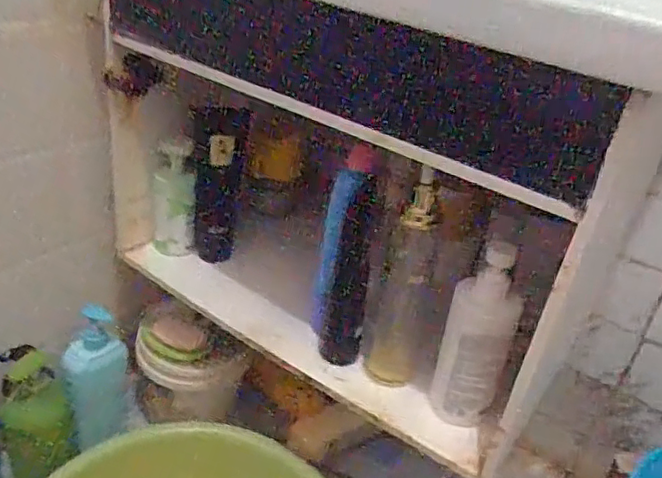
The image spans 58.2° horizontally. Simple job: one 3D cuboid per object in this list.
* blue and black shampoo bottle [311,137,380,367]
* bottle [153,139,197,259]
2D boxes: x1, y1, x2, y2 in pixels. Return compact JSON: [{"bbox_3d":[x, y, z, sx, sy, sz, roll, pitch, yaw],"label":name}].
[{"bbox_3d":[0.016,0.026,0.667,0.051,0.240,0.061,2,29,-10],"label":"blue and black shampoo bottle"},{"bbox_3d":[-0.211,-0.055,0.803,0.049,0.153,0.035,4,29,-5],"label":"bottle"}]

